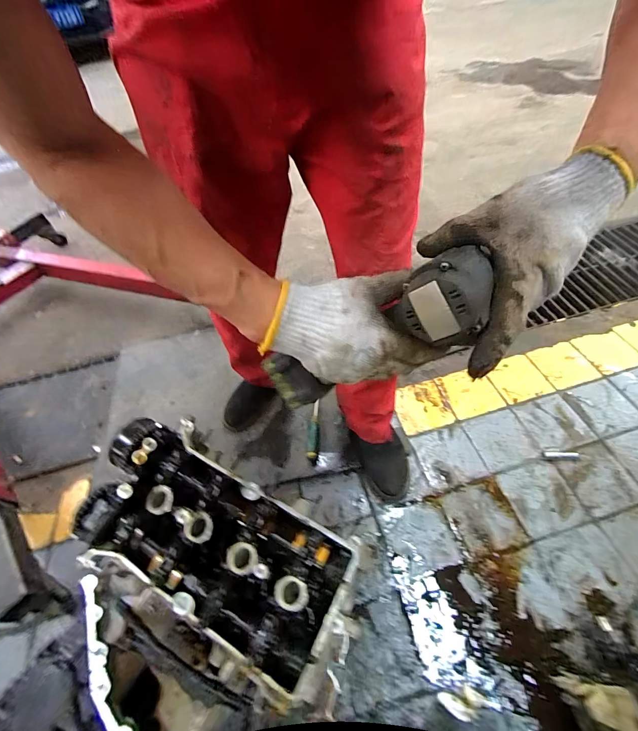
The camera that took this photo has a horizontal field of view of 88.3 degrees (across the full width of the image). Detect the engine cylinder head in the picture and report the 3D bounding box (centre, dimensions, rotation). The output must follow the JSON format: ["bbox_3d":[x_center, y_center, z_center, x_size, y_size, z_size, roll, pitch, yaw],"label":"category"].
[{"bbox_3d":[-0.146,0.229,0.441,0.366,0.112,0.187,21,58,20],"label":"engine cylinder head"}]

